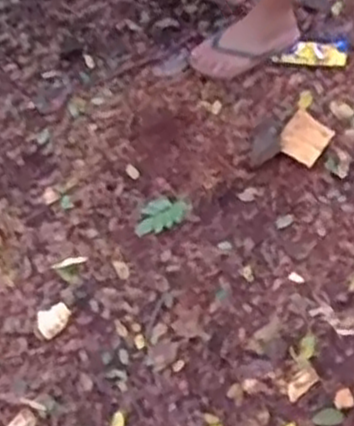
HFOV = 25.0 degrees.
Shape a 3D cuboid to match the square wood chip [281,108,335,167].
[{"bbox_3d":[0.257,-0.152,1.607,0.092,0.011,0.106,33,68,19],"label":"square wood chip"}]

